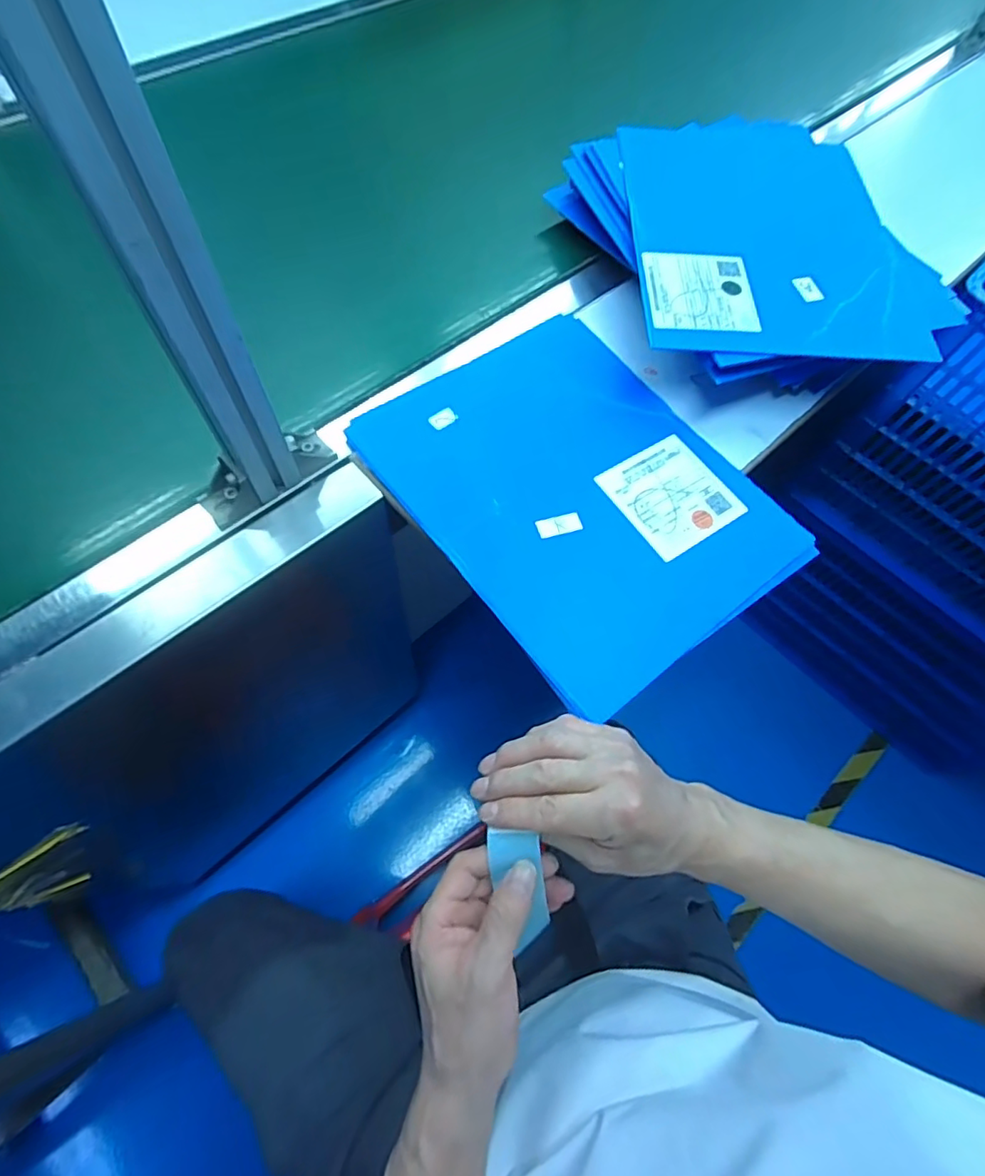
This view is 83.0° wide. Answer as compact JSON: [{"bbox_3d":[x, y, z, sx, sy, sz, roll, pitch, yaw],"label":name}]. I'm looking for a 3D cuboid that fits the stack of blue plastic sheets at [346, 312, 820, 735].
[{"bbox_3d":[0.077,-0.090,0.496,0.271,0.023,0.333,-33,72,-17],"label":"stack of blue plastic sheets"}]

